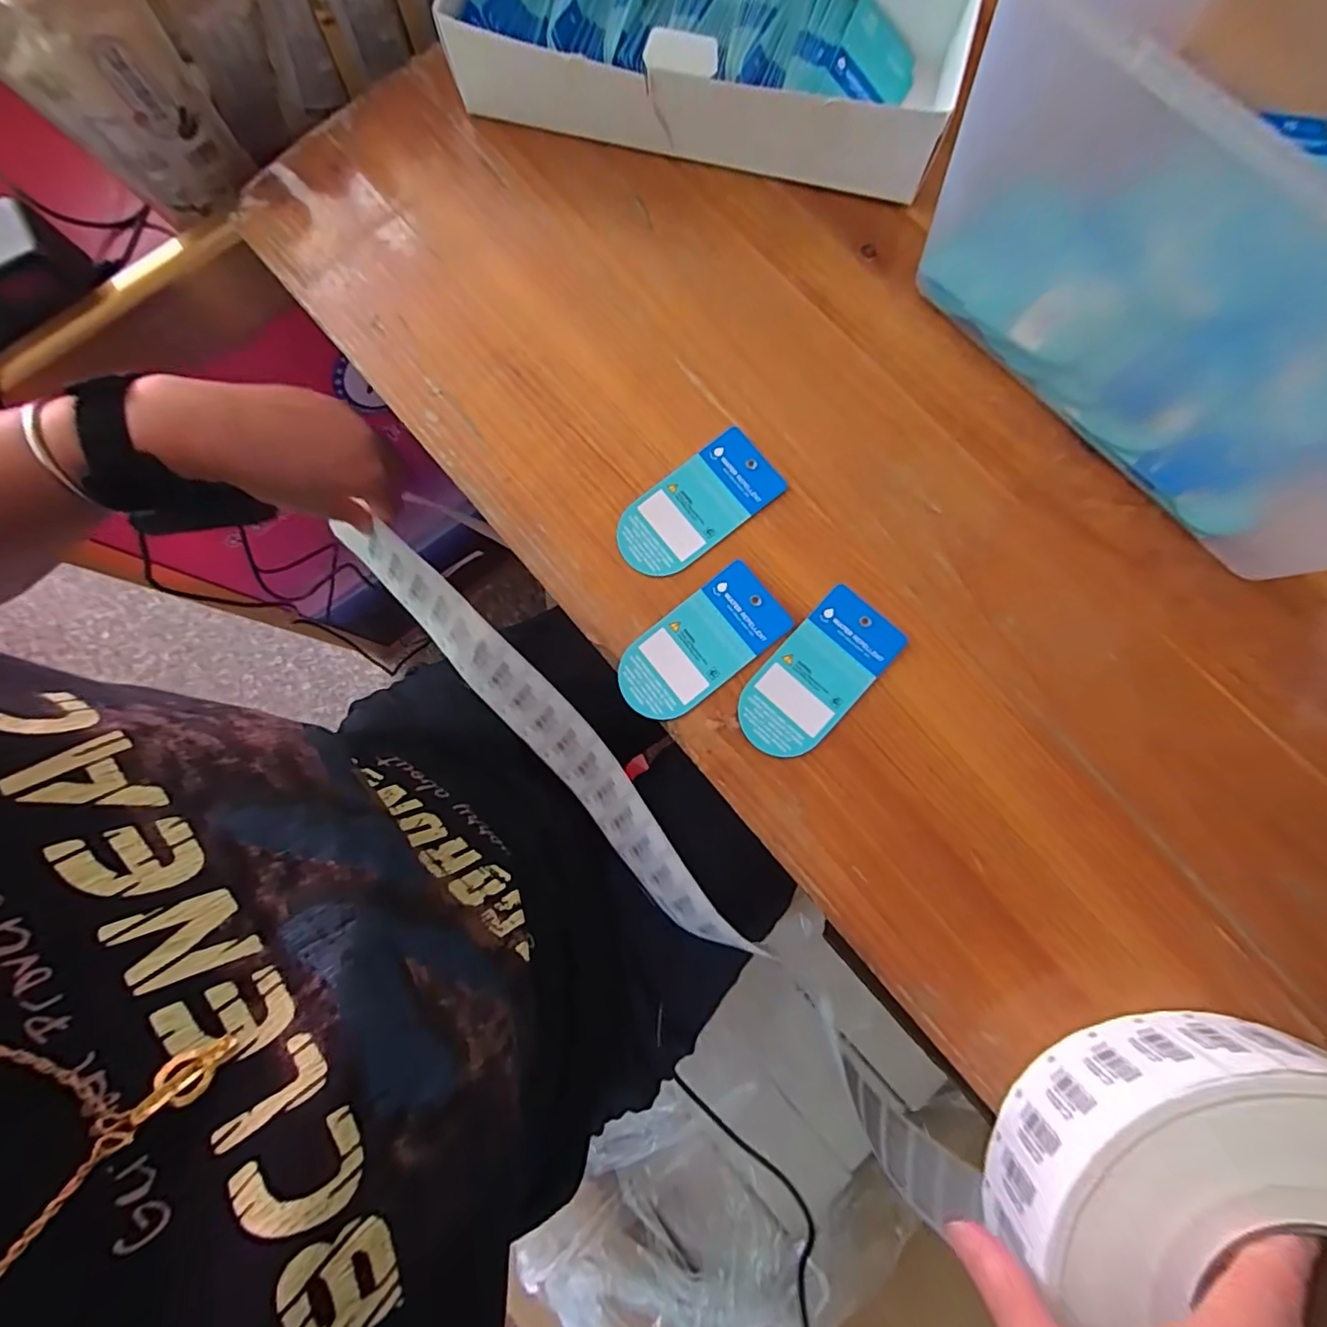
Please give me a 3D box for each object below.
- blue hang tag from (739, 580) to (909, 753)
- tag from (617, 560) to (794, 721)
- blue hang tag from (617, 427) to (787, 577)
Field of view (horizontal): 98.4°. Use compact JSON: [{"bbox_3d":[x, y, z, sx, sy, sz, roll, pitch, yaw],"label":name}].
[{"bbox_3d":[0.079,0.007,0.296,0.045,0.004,0.093,42,87,6],"label":"blue hang tag"},{"bbox_3d":[0.019,-0.009,0.304,0.092,0.004,0.046,-38,82,1],"label":"tag"},{"bbox_3d":[0.018,-0.085,0.313,0.091,0.004,0.045,-38,83,-1],"label":"blue hang tag"}]

